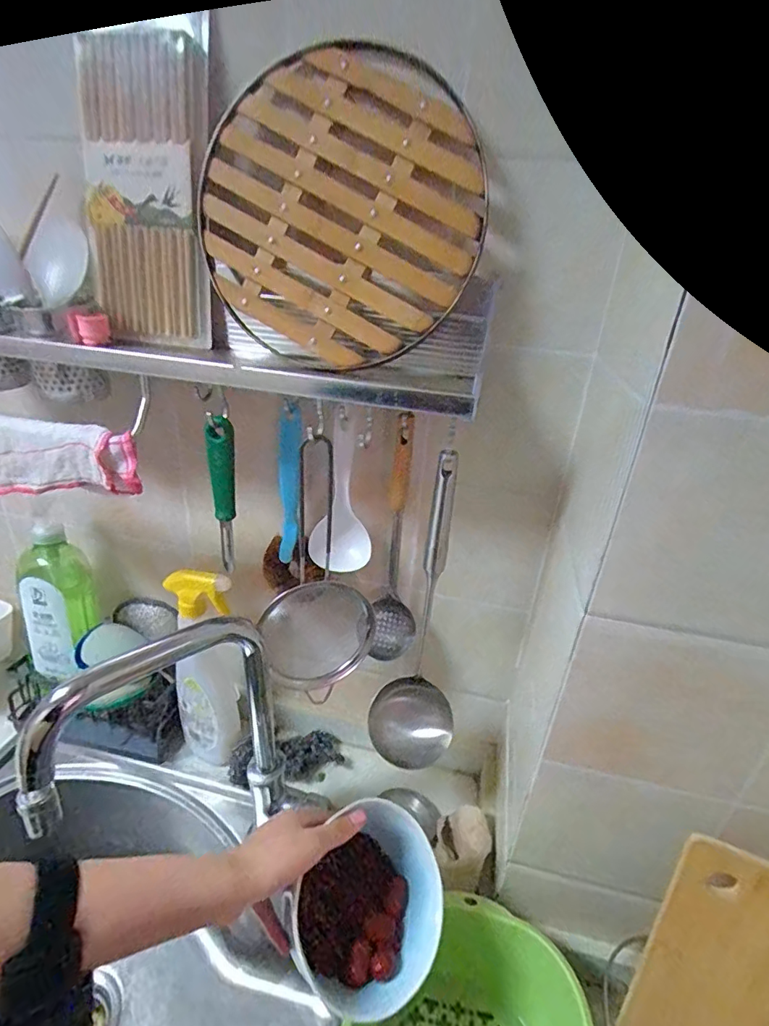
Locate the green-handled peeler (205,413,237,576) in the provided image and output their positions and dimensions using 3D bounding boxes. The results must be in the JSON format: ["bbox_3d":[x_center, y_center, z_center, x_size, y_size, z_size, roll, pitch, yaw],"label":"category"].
[{"bbox_3d":[-0.160,-0.013,0.499,0.022,0.169,0.022,-5,28,-21],"label":"green-handled peeler"}]

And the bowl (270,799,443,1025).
[{"bbox_3d":[-0.015,0.334,0.426,0.134,0.070,0.114,-33,81,-36],"label":"bowl"}]

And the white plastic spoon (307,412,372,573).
[{"bbox_3d":[-0.047,-0.018,0.545,0.068,0.177,0.021,5,26,-1],"label":"white plastic spoon"}]

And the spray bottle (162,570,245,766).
[{"bbox_3d":[-0.231,0.206,0.653,0.084,0.295,0.053,2,26,-7],"label":"spray bottle"}]

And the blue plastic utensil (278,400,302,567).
[{"bbox_3d":[-0.106,-0.028,0.554,0.022,0.181,0.009,6,26,2],"label":"blue plastic utensil"}]

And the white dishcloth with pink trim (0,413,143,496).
[{"bbox_3d":[-0.357,-0.058,0.483,0.252,0.073,0.033,8,26,6],"label":"white dishcloth with pink trim"}]

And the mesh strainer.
[{"bbox_3d":[-0.078,0.057,0.545,0.112,0.307,0.085,-3,27,-16],"label":"mesh strainer"}]

